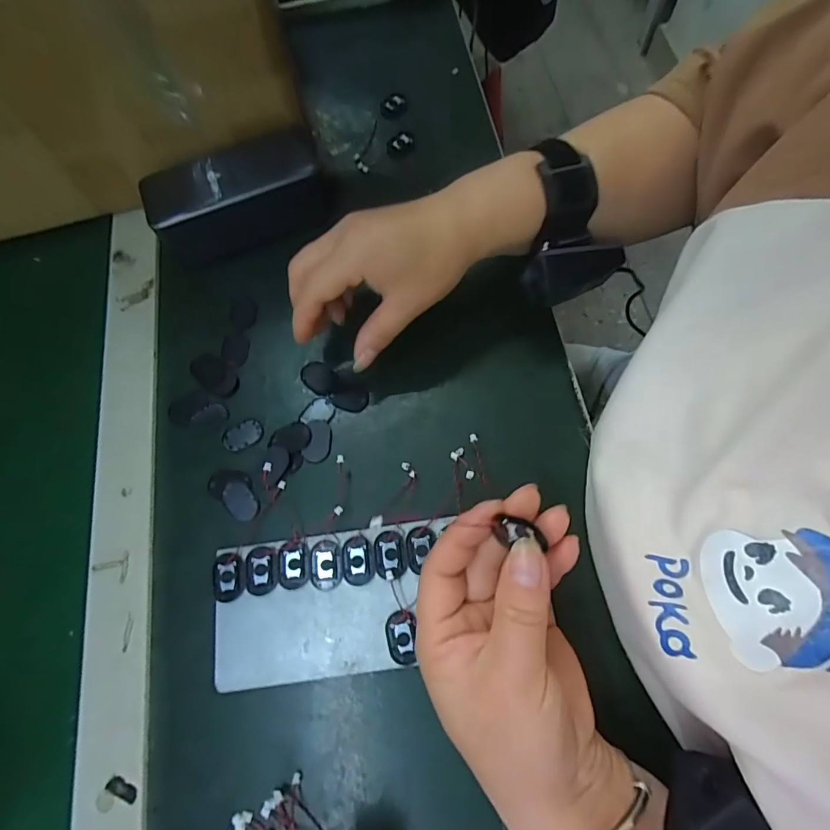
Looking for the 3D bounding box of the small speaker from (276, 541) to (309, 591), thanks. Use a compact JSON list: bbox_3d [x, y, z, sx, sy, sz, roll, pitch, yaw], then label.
[{"bbox_3d":[-0.074,0.091,0.285,0.020,0.004,0.027,-5,70,0],"label":"small speaker"}]

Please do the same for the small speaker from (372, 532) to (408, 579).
[{"bbox_3d":[-0.017,0.084,0.284,0.021,0.004,0.027,-11,70,-2],"label":"small speaker"}]

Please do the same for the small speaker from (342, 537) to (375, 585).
[{"bbox_3d":[-0.035,0.088,0.283,0.018,0.004,0.028,-9,70,-1],"label":"small speaker"}]

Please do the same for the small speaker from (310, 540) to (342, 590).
[{"bbox_3d":[-0.054,0.091,0.284,0.019,0.004,0.028,-5,70,0],"label":"small speaker"}]

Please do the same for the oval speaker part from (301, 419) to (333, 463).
[{"bbox_3d":[-0.066,0.017,0.318,0.019,0.004,0.030,7,71,5],"label":"oval speaker part"}]

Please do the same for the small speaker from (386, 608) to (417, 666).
[{"bbox_3d":[-0.008,0.128,0.269,0.016,0.004,0.028,-7,70,0],"label":"small speaker"}]

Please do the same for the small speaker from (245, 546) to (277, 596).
[{"bbox_3d":[-0.094,0.094,0.284,0.018,0.004,0.028,-5,70,1],"label":"small speaker"}]

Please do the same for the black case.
[{"bbox_3d":[-0.135,-0.167,0.363,0.131,0.047,0.071,-22,71,-6],"label":"black case"}]

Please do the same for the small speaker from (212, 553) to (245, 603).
[{"bbox_3d":[-0.114,0.099,0.285,0.020,0.004,0.027,-10,70,-1],"label":"small speaker"}]

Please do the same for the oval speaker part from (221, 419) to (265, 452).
[{"bbox_3d":[-0.119,0.013,0.323,0.029,0.004,0.019,-25,71,-6],"label":"oval speaker part"}]

